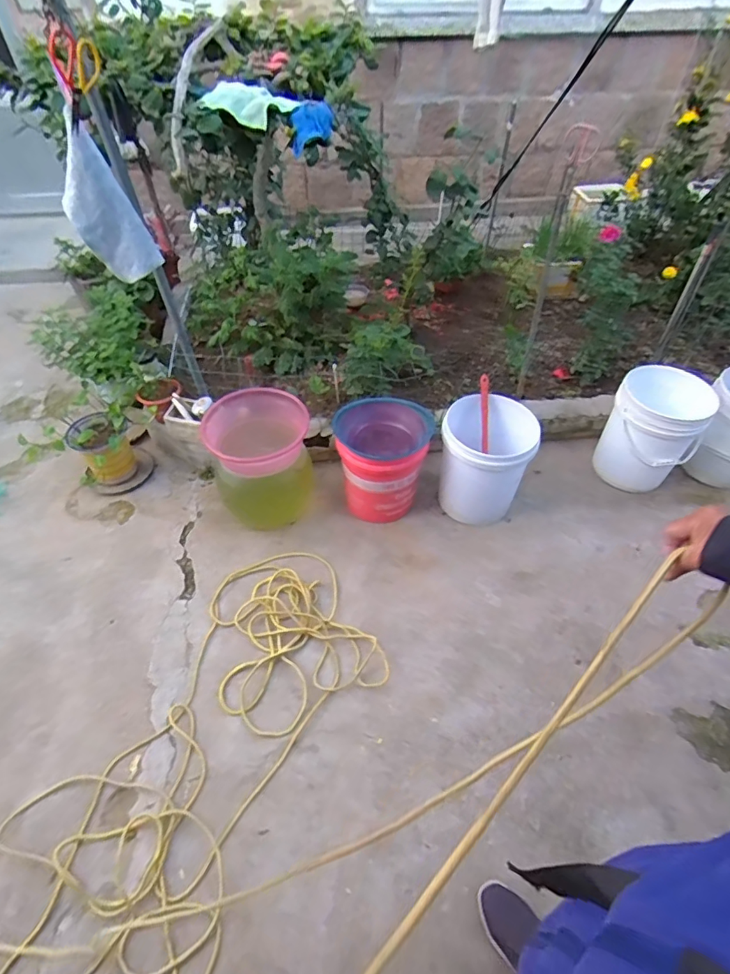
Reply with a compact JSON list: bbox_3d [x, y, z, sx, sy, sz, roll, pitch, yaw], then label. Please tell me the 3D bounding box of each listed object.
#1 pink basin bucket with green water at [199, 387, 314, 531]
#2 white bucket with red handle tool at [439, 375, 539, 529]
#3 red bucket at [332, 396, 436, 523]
[{"bbox_3d":[-0.358,-0.114,1.703,0.334,0.332,0.353,0,49,0],"label":"pink basin bucket with green water"},{"bbox_3d":[0.406,-0.082,1.690,0.282,0.374,0.293,0,49,0],"label":"white bucket with red handle tool"},{"bbox_3d":[0.066,-0.080,1.717,0.305,0.330,0.296,0,49,0],"label":"red bucket"}]

